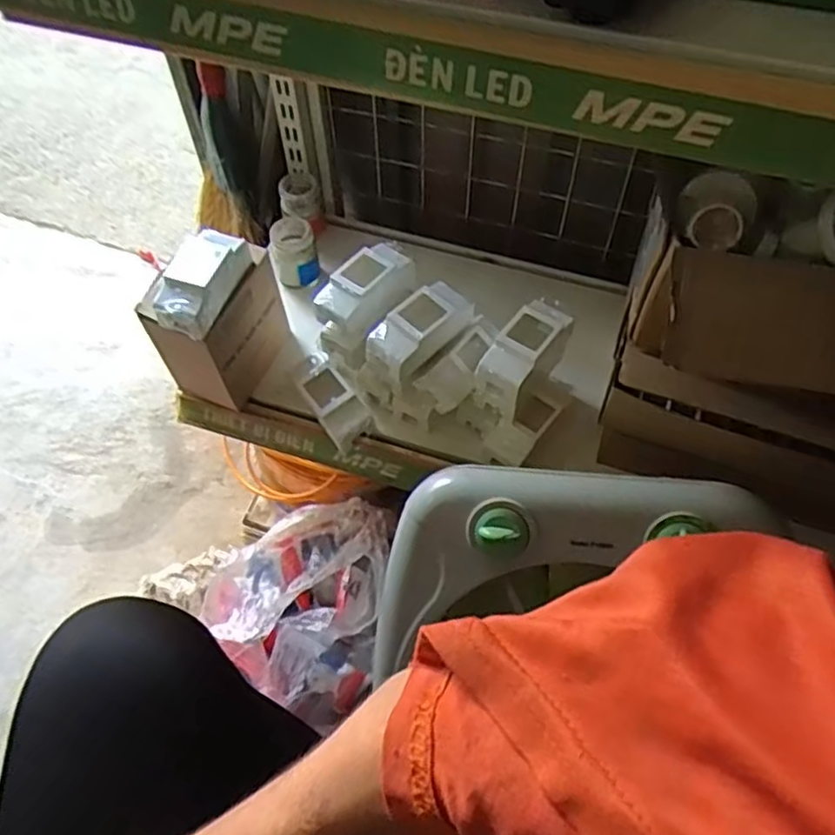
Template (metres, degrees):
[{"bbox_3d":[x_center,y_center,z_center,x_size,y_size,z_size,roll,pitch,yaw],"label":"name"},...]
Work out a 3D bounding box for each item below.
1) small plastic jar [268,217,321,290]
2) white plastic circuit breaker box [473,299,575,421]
[{"bbox_3d":[-0.145,-0.194,0.812,0.051,0.065,0.061,-13,58,-7],"label":"small plastic jar"},{"bbox_3d":[0.100,-0.055,0.658,0.044,0.085,0.109,31,63,18],"label":"white plastic circuit breaker box"}]

